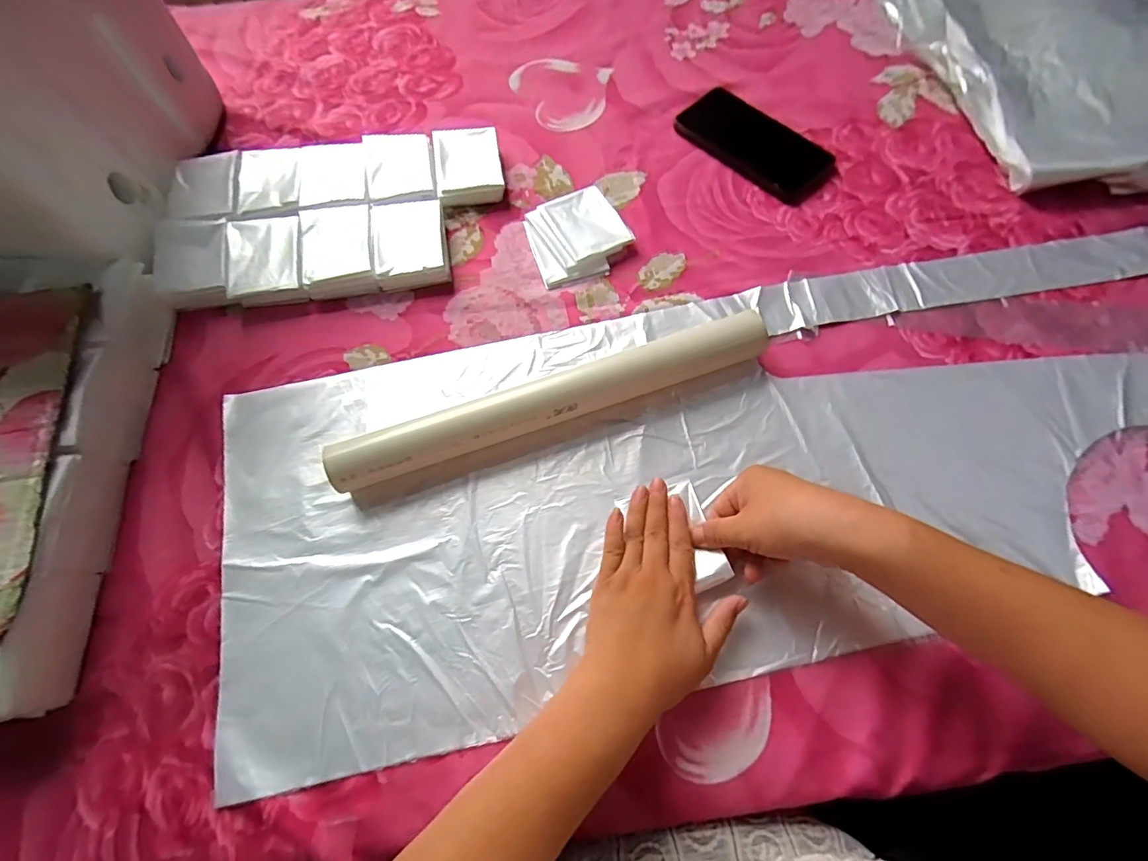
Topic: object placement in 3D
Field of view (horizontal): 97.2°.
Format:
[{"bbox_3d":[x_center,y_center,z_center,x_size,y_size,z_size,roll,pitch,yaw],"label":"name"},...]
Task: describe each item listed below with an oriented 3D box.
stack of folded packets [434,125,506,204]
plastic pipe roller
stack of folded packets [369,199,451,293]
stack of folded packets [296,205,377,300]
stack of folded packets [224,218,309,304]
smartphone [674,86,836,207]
[{"bbox_3d":[-0.108,-0.274,0.528,0.066,0.028,0.084,-9,68,-1],"label":"stack of folded packets"},{"bbox_3d":[-0.015,-0.023,0.409,0.352,0.044,0.036,-19,68,-5],"label":"plastic pipe roller"},{"bbox_3d":[-0.158,-0.181,0.492,0.068,0.026,0.092,-9,68,-1],"label":"stack of folded packets"},{"bbox_3d":[-0.224,-0.173,0.489,0.063,0.030,0.088,-11,68,-2],"label":"stack of folded packets"},{"bbox_3d":[-0.290,-0.159,0.483,0.068,0.031,0.089,-9,68,-1],"label":"stack of folded packets"},{"bbox_3d":[0.195,-0.308,0.541,0.081,0.014,0.165,-41,72,-13],"label":"smartphone"}]

